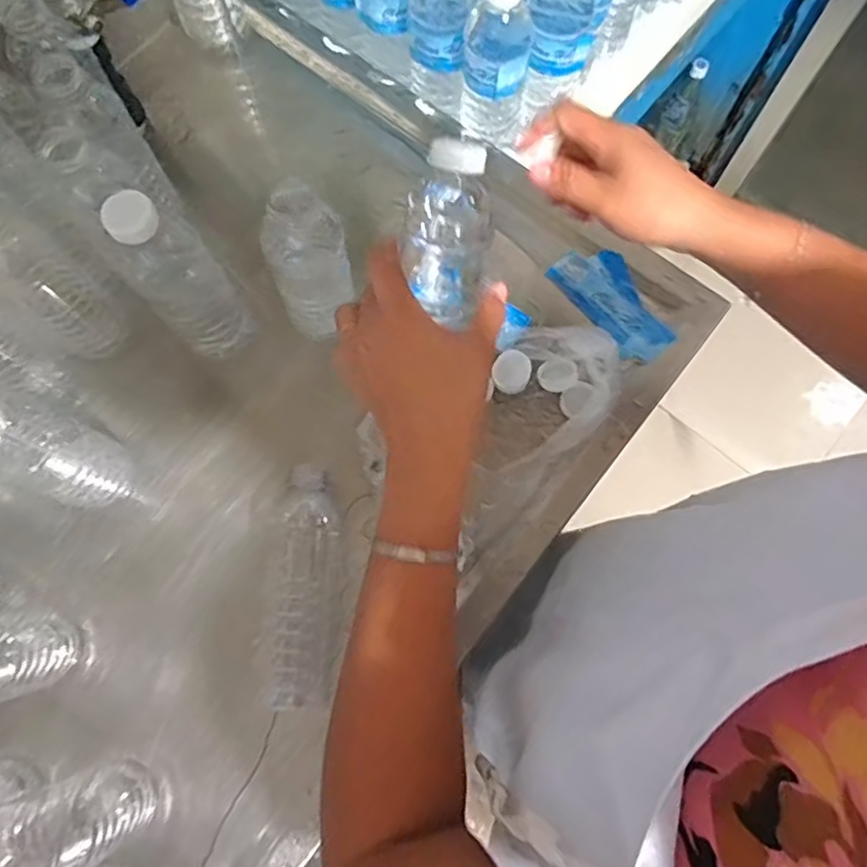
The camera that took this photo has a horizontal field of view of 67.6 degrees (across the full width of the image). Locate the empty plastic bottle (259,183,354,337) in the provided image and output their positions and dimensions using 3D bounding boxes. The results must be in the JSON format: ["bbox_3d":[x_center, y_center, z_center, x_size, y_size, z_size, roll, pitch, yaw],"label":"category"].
[{"bbox_3d":[-0.086,-0.121,0.457,0.052,0.119,0.045,-18,74,-5],"label":"empty plastic bottle"}]

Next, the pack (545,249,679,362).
[{"bbox_3d":[0.157,-0.115,0.560,0.057,0.006,0.118,-36,77,-10],"label":"pack"}]

